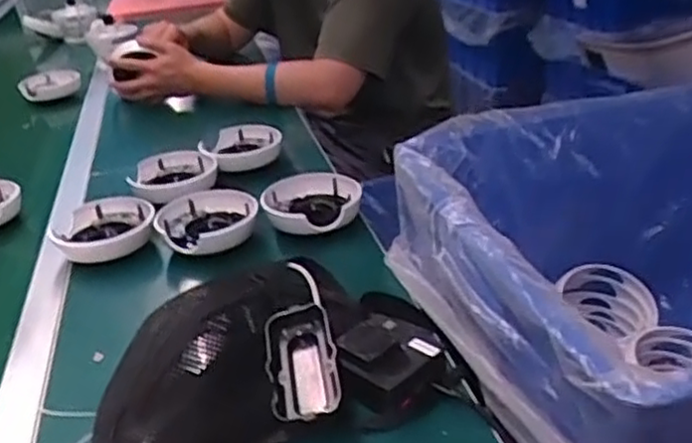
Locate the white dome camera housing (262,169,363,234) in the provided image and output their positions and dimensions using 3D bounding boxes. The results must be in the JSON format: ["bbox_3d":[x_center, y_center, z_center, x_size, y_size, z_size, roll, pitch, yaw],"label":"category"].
[{"bbox_3d":[-0.040,-0.018,0.847,0.116,0.037,0.114,-10,28,-6],"label":"white dome camera housing"}]

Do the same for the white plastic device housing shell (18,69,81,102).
[{"bbox_3d":[-0.625,-0.292,1.499,0.123,0.032,0.126,-15,29,-15],"label":"white plastic device housing shell"}]

